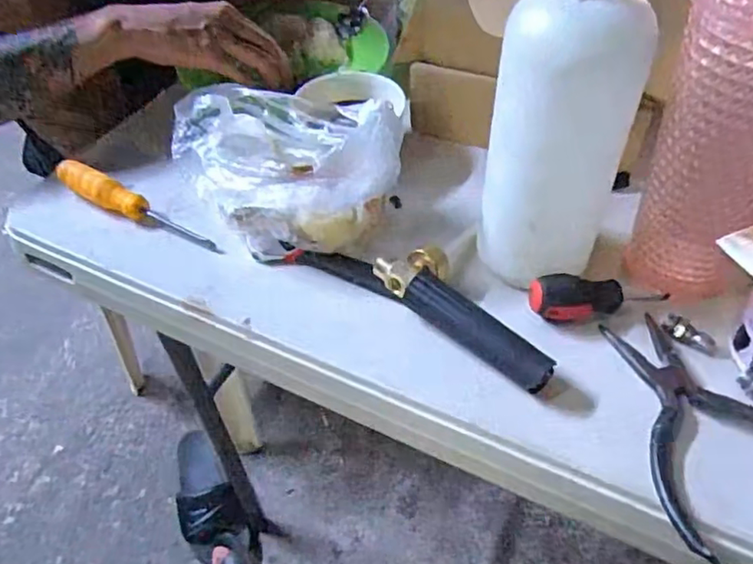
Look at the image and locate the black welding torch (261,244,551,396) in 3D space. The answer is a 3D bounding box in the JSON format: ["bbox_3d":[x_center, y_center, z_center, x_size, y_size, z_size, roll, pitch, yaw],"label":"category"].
[{"bbox_3d":[0.026,0.001,0.429,0.219,0.028,0.062,25,54,24],"label":"black welding torch"}]

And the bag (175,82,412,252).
[{"bbox_3d":[-0.076,-0.102,0.480,0.125,0.097,0.175,-34,54,-25],"label":"bag"}]

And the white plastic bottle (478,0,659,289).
[{"bbox_3d":[0.111,-0.085,0.384,0.083,0.199,0.067,20,52,21],"label":"white plastic bottle"}]

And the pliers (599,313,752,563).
[{"bbox_3d":[0.189,0.079,0.362,0.096,0.016,0.153,-14,48,-9],"label":"pliers"}]

